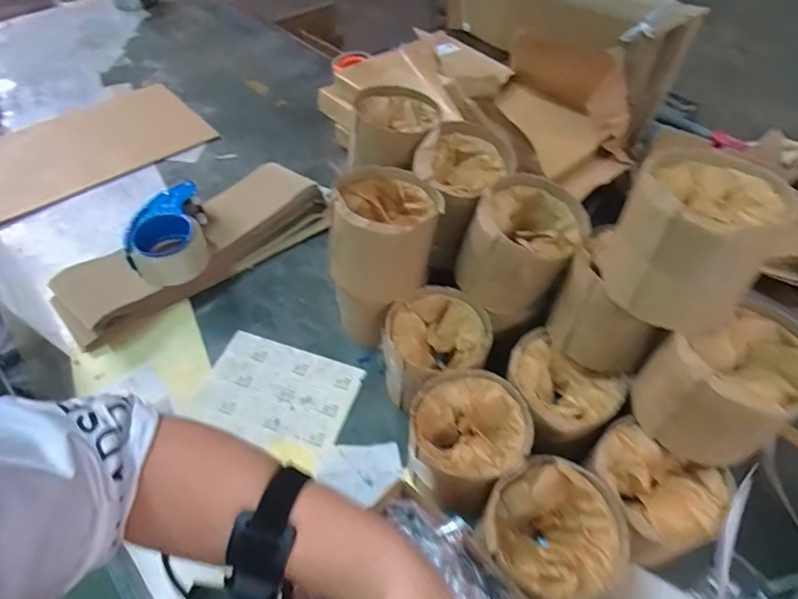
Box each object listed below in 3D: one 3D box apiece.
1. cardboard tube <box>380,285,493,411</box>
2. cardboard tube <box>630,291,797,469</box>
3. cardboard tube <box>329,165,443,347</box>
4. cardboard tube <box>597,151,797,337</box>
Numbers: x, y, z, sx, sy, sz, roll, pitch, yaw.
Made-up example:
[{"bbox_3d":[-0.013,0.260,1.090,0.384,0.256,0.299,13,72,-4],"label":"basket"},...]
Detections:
[{"bbox_3d":[0.045,0.068,0.615,0.123,0.114,0.112,0,51,0],"label":"cardboard tube"},{"bbox_3d":[0.306,0.084,0.477,0.132,0.121,0.111,-27,56,-20],"label":"cardboard tube"},{"bbox_3d":[-0.018,-0.055,0.631,0.133,0.180,0.144,-7,51,-5],"label":"cardboard tube"},{"bbox_3d":[0.258,-0.056,0.448,0.116,0.104,0.130,28,57,21],"label":"cardboard tube"}]

